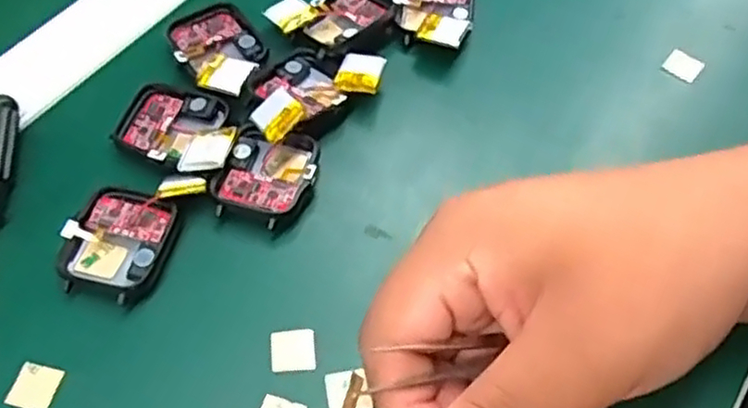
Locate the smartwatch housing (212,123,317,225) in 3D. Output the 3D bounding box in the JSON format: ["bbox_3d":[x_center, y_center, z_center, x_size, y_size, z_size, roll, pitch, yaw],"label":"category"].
[{"bbox_3d":[-0.043,-0.011,0.295,0.038,0.011,0.044,16,59,8],"label":"smartwatch housing"}]

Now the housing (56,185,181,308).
[{"bbox_3d":[-0.098,0.015,0.277,0.038,0.009,0.045,12,59,5],"label":"housing"}]

